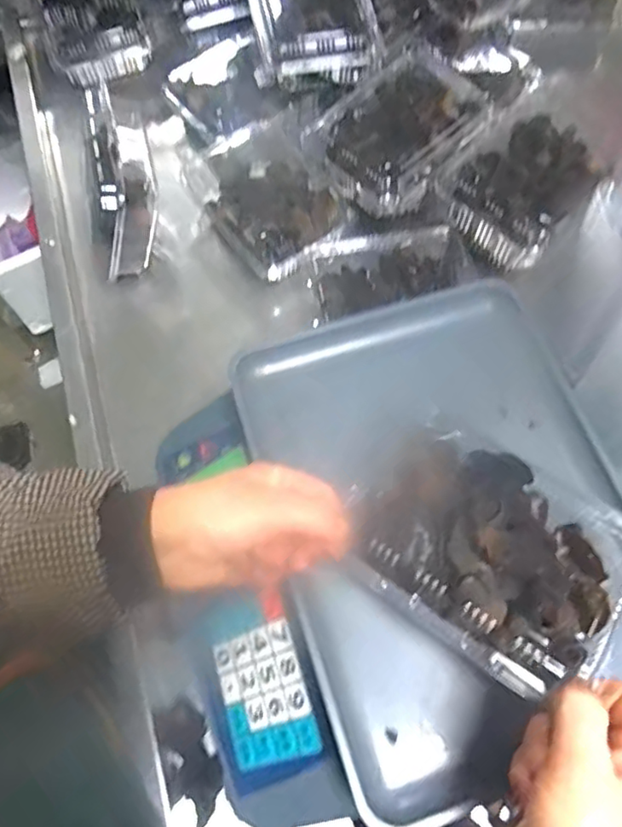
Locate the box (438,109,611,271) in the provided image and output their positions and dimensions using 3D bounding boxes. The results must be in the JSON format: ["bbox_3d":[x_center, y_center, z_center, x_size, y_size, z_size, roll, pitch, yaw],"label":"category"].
[{"bbox_3d":[0.218,-0.224,0.586,0.156,0.058,0.129,-34,70,-13],"label":"box"}]

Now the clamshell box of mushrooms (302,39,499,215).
[{"bbox_3d":[0.094,-0.288,0.628,0.167,0.056,0.134,-41,72,-15],"label":"clamshell box of mushrooms"}]

